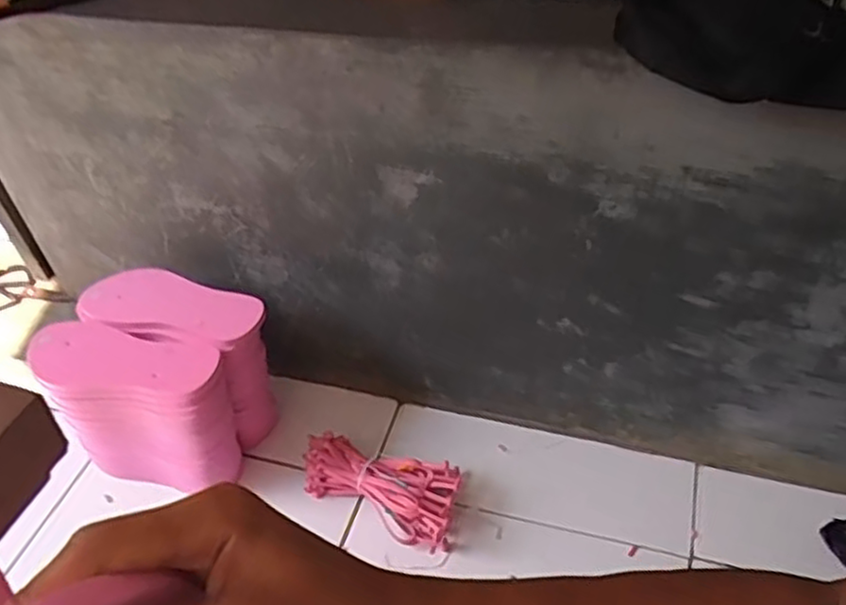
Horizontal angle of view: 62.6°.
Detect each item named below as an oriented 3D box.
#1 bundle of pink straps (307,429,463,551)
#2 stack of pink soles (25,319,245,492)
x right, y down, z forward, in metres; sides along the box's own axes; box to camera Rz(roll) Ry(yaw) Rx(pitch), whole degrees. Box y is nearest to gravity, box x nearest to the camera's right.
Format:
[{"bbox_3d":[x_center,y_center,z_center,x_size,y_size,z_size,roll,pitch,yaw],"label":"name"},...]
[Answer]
[{"bbox_3d":[-0.055,0.224,0.863,0.210,0.053,0.096,13,48,20],"label":"bundle of pink straps"},{"bbox_3d":[-0.346,0.139,0.871,0.238,0.208,0.100,8,47,15],"label":"stack of pink soles"}]

